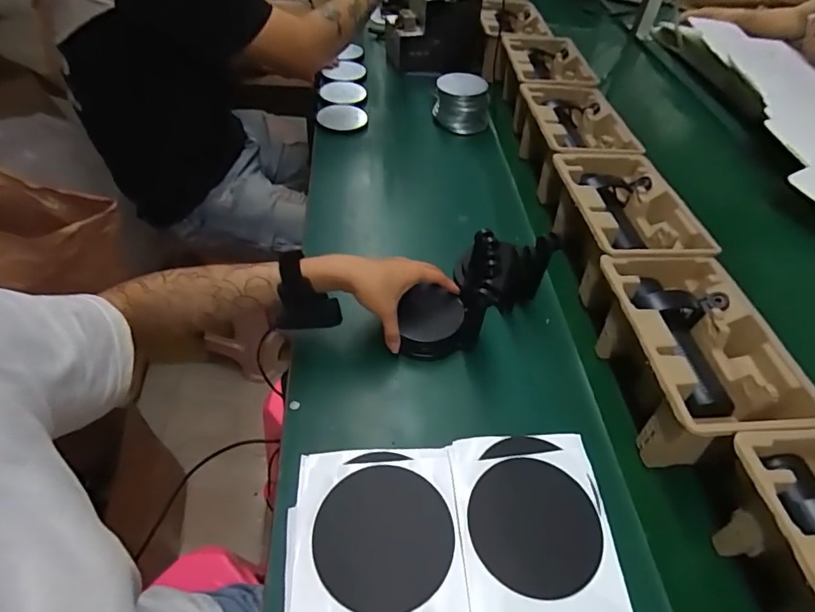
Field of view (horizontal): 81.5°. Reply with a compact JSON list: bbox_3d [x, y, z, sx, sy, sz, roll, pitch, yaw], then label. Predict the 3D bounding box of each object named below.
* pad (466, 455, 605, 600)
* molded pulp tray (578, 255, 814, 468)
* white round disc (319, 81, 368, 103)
[{"bbox_3d":[0.093,0.158,0.345,0.090,0.008,0.094,-1,53,1],"label":"pad"},{"bbox_3d":[0.308,0.048,0.527,0.146,0.097,0.231,-6,53,-4],"label":"molded pulp tray"},{"bbox_3d":[-0.133,-0.448,0.989,0.094,0.009,0.093,-1,53,1],"label":"white round disc"}]

